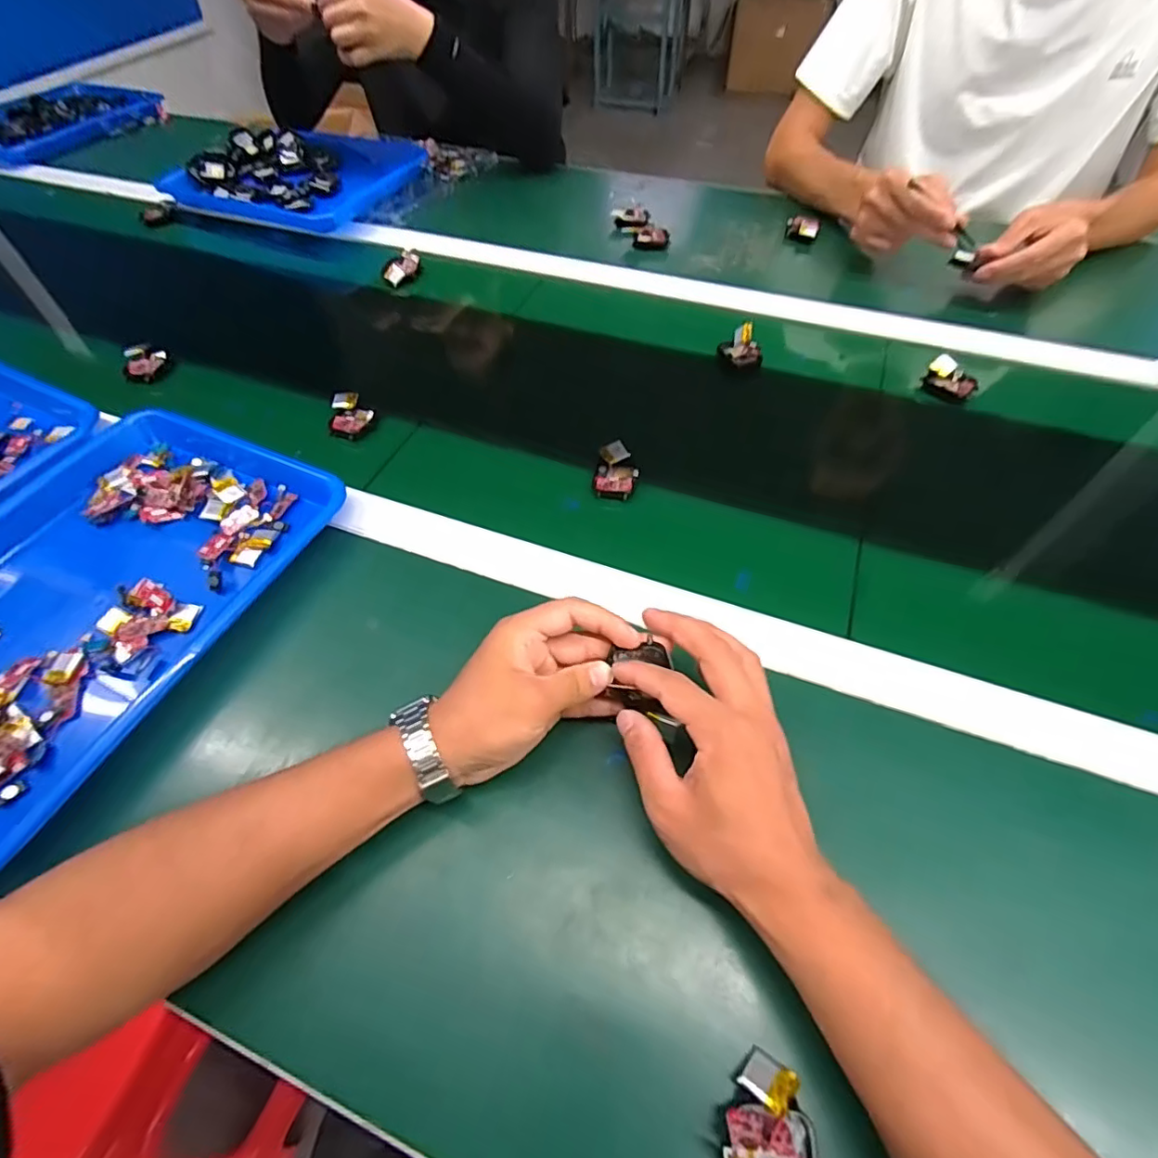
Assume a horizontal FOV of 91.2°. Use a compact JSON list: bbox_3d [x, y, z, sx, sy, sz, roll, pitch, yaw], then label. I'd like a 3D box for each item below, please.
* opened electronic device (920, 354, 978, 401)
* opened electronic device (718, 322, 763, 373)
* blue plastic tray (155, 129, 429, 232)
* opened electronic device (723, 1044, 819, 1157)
[{"bbox_3d":[0.372,-0.199,0.565,0.047,0.019,0.039,35,64,24],"label":"opened electronic device"},{"bbox_3d":[0.173,-0.241,0.592,0.034,0.027,0.044,-24,58,-14],"label":"opened electronic device"},{"bbox_3d":[-0.414,-0.617,0.850,0.308,0.037,0.276,18,58,14],"label":"blue plastic tray"},{"bbox_3d":[0.084,0.249,0.248,0.041,0.027,0.061,3,55,4],"label":"opened electronic device"}]

